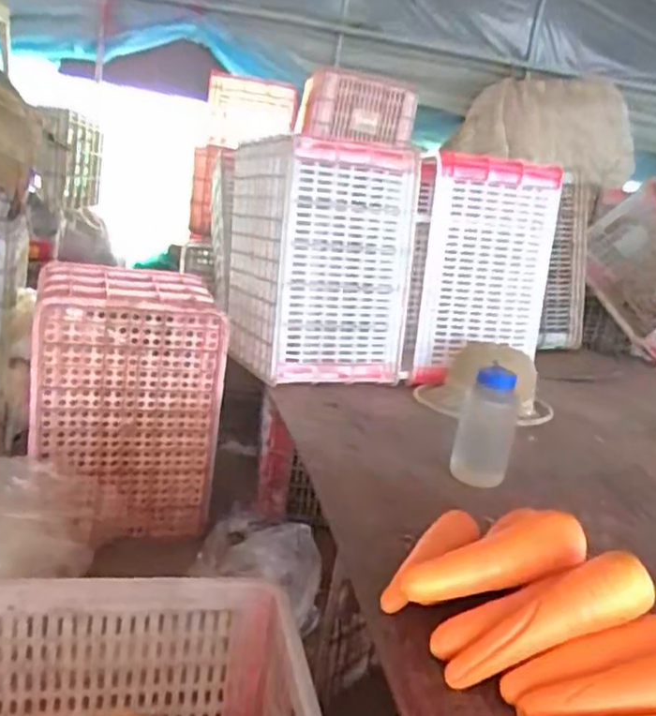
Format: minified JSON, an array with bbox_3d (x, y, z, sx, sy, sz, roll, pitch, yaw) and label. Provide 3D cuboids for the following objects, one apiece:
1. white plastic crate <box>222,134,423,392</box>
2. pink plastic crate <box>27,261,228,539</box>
[{"bbox_3d":[-0.031,-0.223,1.554,0.335,0.470,0.359,2,17,-21],"label":"white plastic crate"},{"bbox_3d":[-0.404,0.076,1.412,0.340,0.455,0.290,3,17,-17],"label":"pink plastic crate"}]

